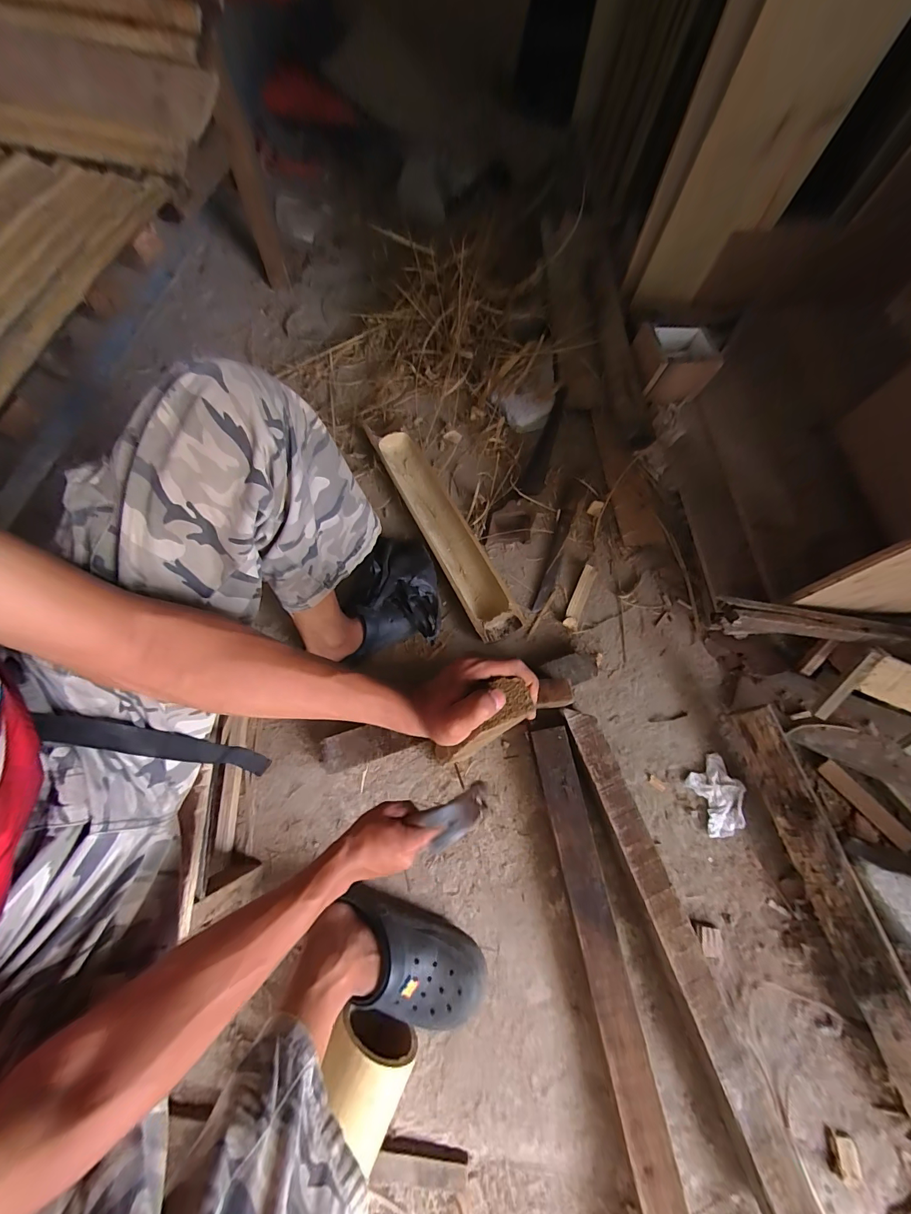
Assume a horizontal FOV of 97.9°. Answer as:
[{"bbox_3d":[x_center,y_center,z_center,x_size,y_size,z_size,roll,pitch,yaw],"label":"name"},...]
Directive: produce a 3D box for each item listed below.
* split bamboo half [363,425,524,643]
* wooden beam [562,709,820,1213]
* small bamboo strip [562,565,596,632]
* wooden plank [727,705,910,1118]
[{"bbox_3d":[-0.031,-0.175,0.847,0.106,0.045,0.547,-28,72,-8],"label":"split bamboo half"},{"bbox_3d":[0.333,0.508,0.576,0.060,0.031,0.729,-18,71,-5],"label":"wooden beam"},{"bbox_3d":[0.260,-0.022,0.824,0.030,0.022,0.153,23,72,9],"label":"small bamboo strip"},{"bbox_3d":[0.580,0.449,0.599,0.068,0.034,0.581,-27,67,31],"label":"wooden plank"}]

